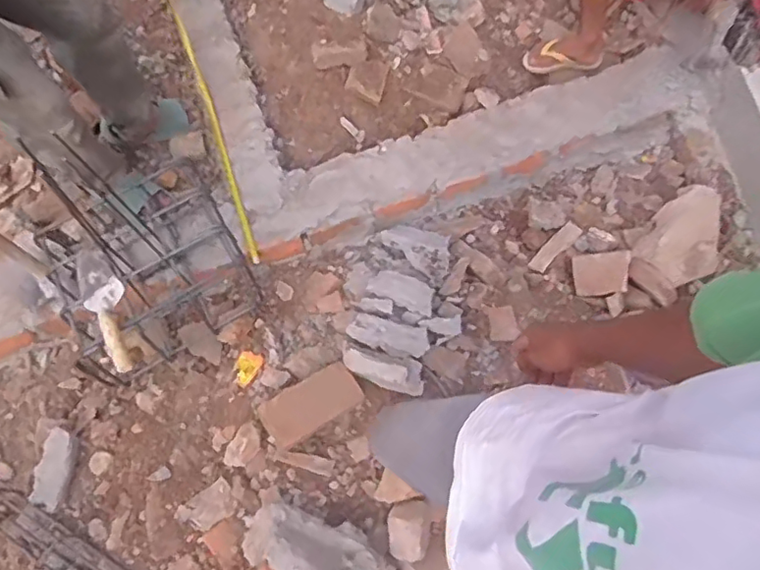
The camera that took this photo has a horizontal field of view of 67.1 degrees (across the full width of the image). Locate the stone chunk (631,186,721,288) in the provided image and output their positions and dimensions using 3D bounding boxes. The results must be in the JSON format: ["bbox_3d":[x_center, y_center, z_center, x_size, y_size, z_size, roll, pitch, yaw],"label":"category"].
[{"bbox_3d":[0.774,-0.129,1.421,0.180,0.069,0.281,36,76,16],"label":"stone chunk"}]

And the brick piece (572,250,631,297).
[{"bbox_3d":[0.541,-0.028,1.397,0.129,0.021,0.102,-5,98,22],"label":"brick piece"}]

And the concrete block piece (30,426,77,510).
[{"bbox_3d":[-0.692,0.389,1.219,0.070,0.031,0.165,5,74,1],"label":"concrete block piece"}]

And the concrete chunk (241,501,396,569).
[{"bbox_3d":[-0.137,0.547,1.152,0.291,0.127,0.168,26,74,13],"label":"concrete chunk"}]

